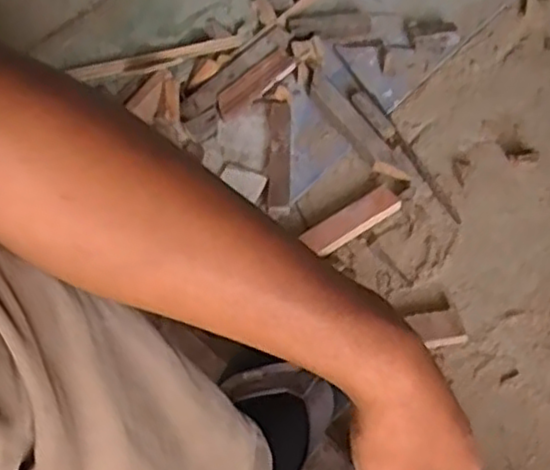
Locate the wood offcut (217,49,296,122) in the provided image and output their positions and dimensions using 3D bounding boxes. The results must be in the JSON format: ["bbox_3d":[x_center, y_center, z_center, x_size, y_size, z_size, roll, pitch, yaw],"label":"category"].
[{"bbox_3d":[-0.027,-0.208,0.969,0.042,0.013,0.138,38,65,21],"label":"wood offcut"}]

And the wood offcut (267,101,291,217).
[{"bbox_3d":[0.006,-0.101,0.903,0.029,0.012,0.180,0,57,0],"label":"wood offcut"}]

